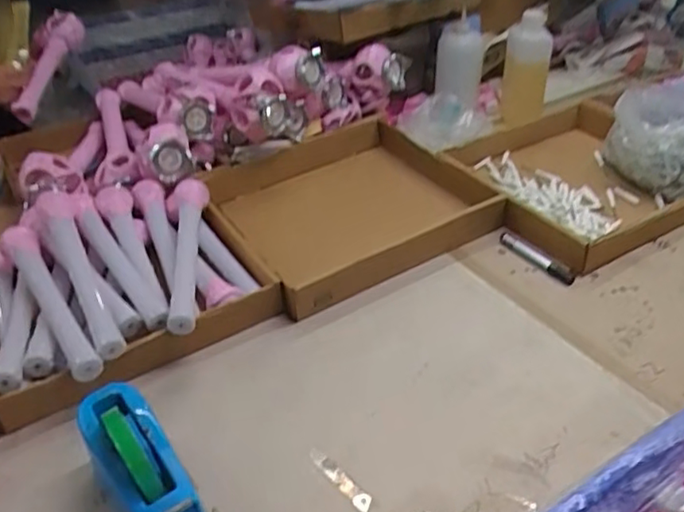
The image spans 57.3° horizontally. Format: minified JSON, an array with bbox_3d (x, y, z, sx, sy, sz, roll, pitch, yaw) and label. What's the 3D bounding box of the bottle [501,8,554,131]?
[{"bbox_3d":[0.372,-0.377,1.264,0.088,0.197,0.077,5,36,13],"label":"bottle"}]

